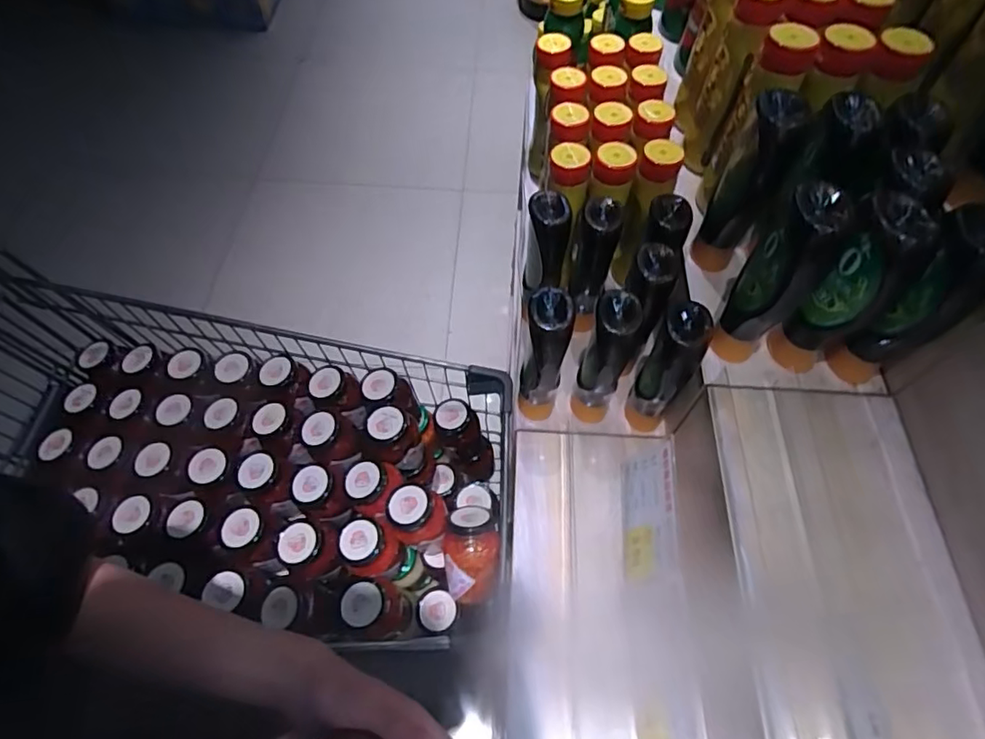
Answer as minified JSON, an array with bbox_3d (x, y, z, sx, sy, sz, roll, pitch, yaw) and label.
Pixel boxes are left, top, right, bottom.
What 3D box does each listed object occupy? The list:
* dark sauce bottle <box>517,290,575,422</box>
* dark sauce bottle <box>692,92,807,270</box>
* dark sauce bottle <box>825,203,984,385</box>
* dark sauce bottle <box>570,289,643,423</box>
[{"bbox_3d":[0.062,-0.009,0.676,0.047,0.222,0.074,11,59,5],"label":"dark sauce bottle"},{"bbox_3d":[0.276,-0.195,0.617,0.048,0.221,0.051,27,62,14],"label":"dark sauce bottle"},{"bbox_3d":[0.398,-0.061,0.532,0.063,0.215,0.058,1,59,-1],"label":"dark sauce bottle"},{"bbox_3d":[0.134,-0.004,0.674,0.049,0.218,0.058,19,60,10],"label":"dark sauce bottle"}]

